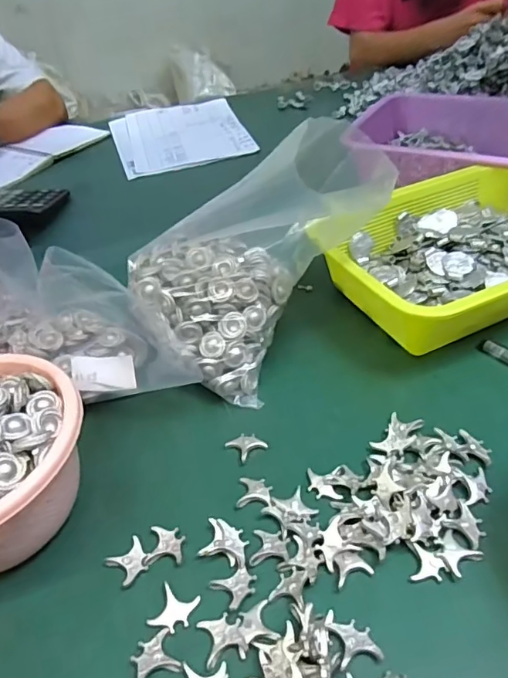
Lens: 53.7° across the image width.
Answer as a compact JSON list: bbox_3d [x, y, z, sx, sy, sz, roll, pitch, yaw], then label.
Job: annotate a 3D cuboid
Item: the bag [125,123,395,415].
[{"bbox_3d":[-0.006,-0.057,0.468,0.135,0.114,0.198,27,51,32],"label":"bag"}]

